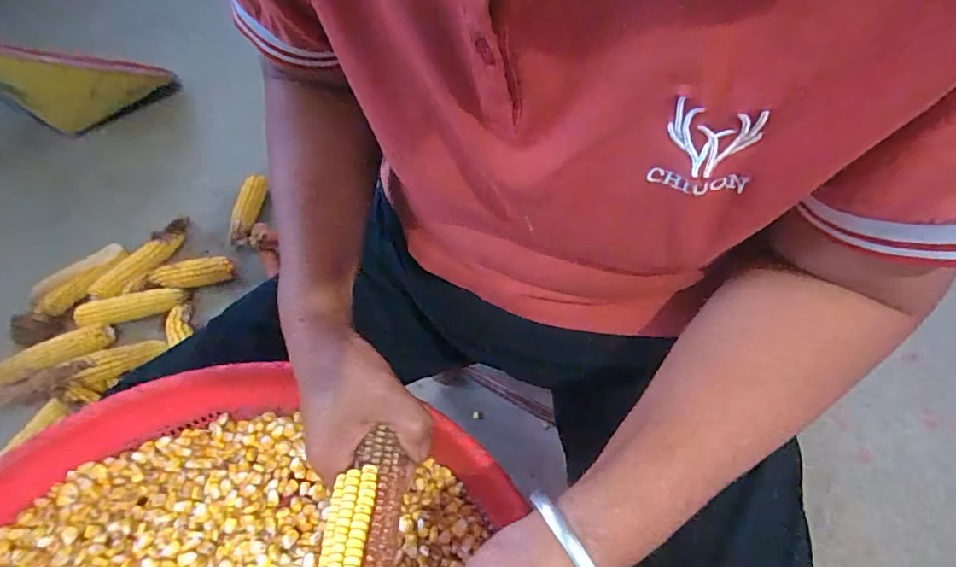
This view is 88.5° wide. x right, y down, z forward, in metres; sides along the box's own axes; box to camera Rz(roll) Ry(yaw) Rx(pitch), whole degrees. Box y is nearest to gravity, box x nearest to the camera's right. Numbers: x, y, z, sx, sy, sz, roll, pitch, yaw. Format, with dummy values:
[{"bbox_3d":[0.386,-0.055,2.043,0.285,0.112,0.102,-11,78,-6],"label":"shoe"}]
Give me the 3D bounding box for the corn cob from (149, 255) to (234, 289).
[{"bbox_3d":[-0.543,-0.023,0.919,0.151,0.035,0.044,-5,57,0],"label":"corn cob"}]

